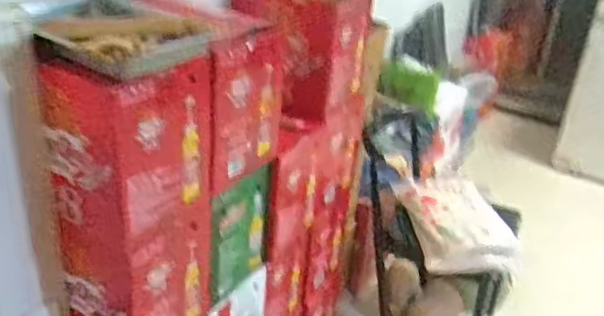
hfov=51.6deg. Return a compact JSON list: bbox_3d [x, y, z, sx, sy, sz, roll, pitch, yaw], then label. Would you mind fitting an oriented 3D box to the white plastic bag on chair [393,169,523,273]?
[{"bbox_3d":[0.449,0.185,1.824,0.258,0.120,0.390,-5,30,-18],"label":"white plastic bag on chair"}]

